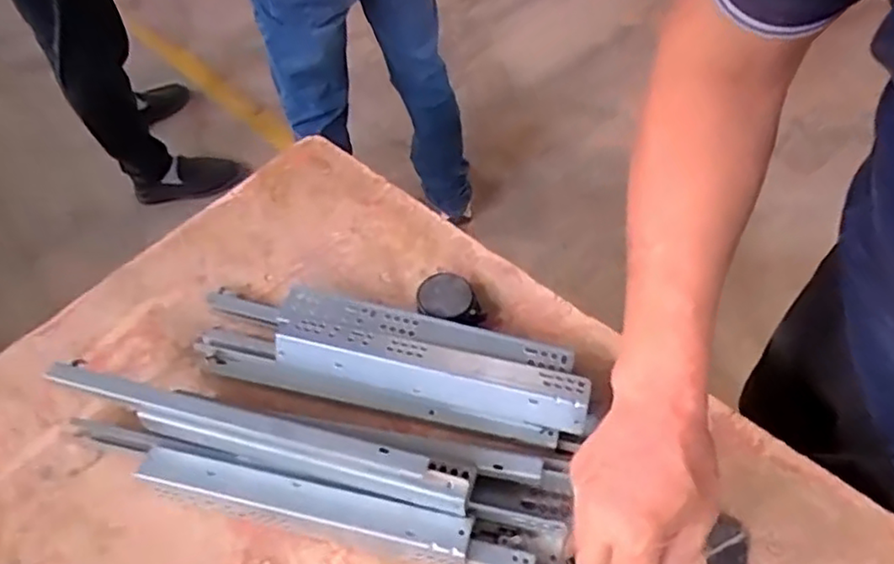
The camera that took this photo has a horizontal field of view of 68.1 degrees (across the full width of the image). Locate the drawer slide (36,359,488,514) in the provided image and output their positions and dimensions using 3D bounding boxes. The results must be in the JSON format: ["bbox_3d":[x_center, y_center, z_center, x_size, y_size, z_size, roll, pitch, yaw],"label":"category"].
[{"bbox_3d":[-0.149,0.119,0.523,0.342,0.047,0.036,11,56,10],"label":"drawer slide"}]

